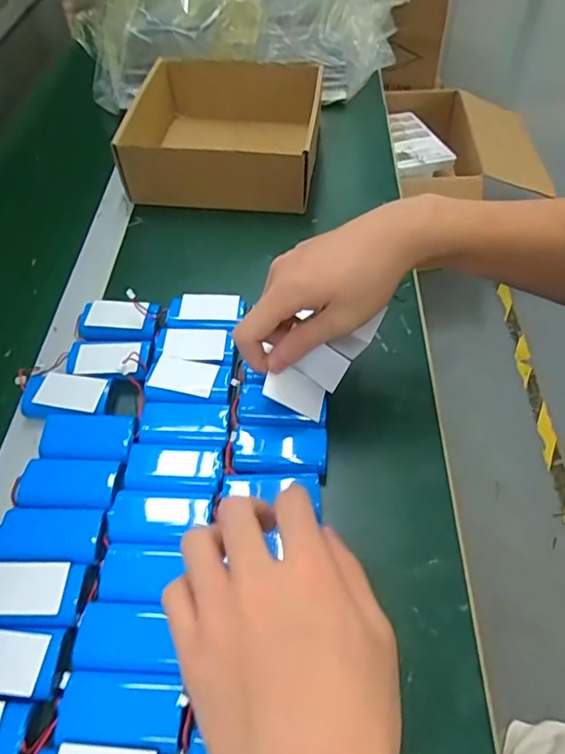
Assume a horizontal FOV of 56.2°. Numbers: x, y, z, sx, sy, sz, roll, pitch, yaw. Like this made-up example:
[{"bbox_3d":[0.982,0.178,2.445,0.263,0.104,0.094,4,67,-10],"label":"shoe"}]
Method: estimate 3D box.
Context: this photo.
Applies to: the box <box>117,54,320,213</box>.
[{"bbox_3d":[-0.062,-0.281,0.617,0.200,0.085,0.195,5,53,7],"label":"box"}]

